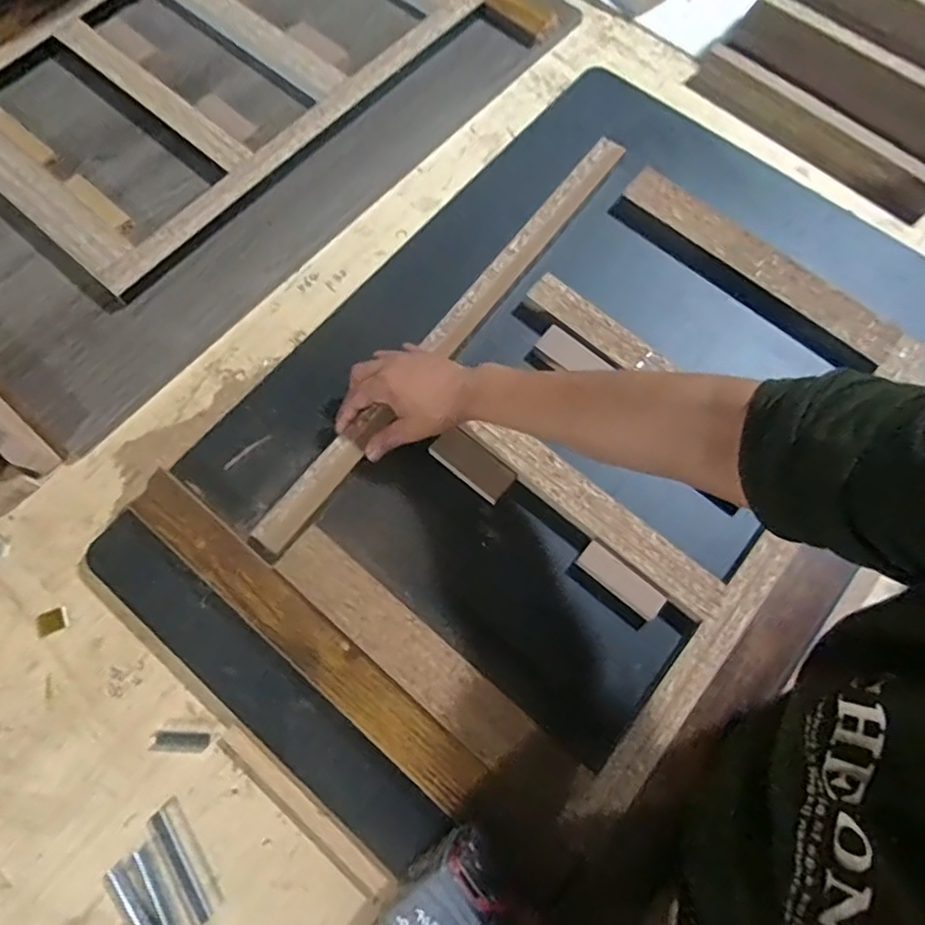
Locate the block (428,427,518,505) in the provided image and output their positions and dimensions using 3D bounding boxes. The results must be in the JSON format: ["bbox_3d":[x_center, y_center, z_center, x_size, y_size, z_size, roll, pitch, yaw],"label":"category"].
[{"bbox_3d":[0.010,0.001,0.558,0.078,0.014,0.035,38,76,13],"label":"block"}]

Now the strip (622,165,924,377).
[{"bbox_3d":[0.316,-0.202,0.614,0.329,0.021,0.048,39,77,13],"label":"strip"}]

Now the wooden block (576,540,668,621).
[{"bbox_3d":[0.140,0.104,0.531,0.080,0.014,0.025,39,77,13],"label":"wooden block"}]

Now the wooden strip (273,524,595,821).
[{"bbox_3d":[-0.030,0.167,0.495,0.300,0.011,0.051,39,75,11],"label":"wooden strip"}]

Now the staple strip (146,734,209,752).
[{"bbox_3d":[-0.238,0.235,0.503,0.051,0.004,0.014,0,71,2],"label":"staple strip"}]

